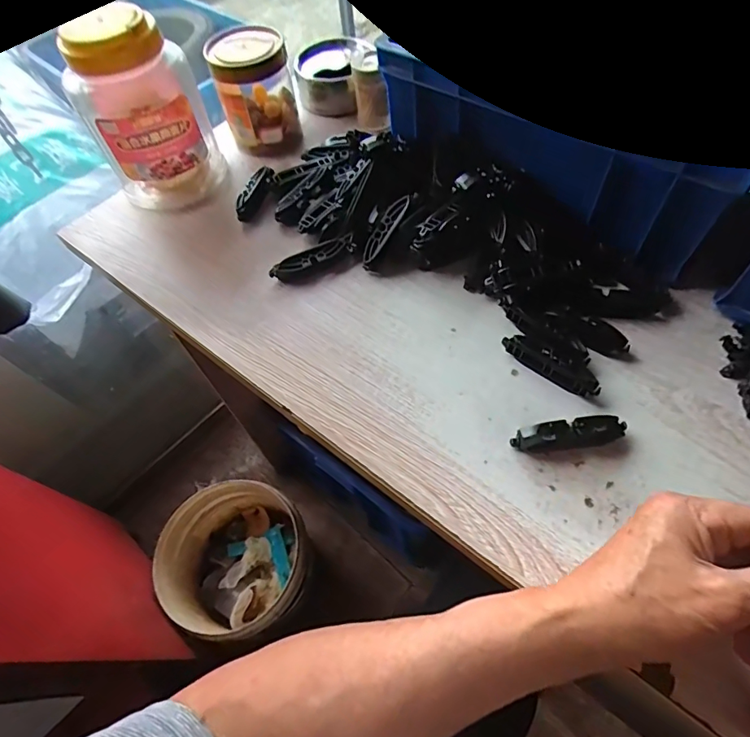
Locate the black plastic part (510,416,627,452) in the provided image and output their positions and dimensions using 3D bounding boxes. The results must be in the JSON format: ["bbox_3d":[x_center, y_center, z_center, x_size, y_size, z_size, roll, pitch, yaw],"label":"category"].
[{"bbox_3d":[0.144,0.049,0.348,0.080,0.020,0.021,-9,59,-1],"label":"black plastic part"}]

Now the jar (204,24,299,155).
[{"bbox_3d":[-0.136,-0.321,0.545,0.082,0.125,0.076,-2,59,3],"label":"jar"}]

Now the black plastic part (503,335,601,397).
[{"bbox_3d":[0.142,-0.004,0.378,0.079,0.012,0.022,34,67,22],"label":"black plastic part"}]

